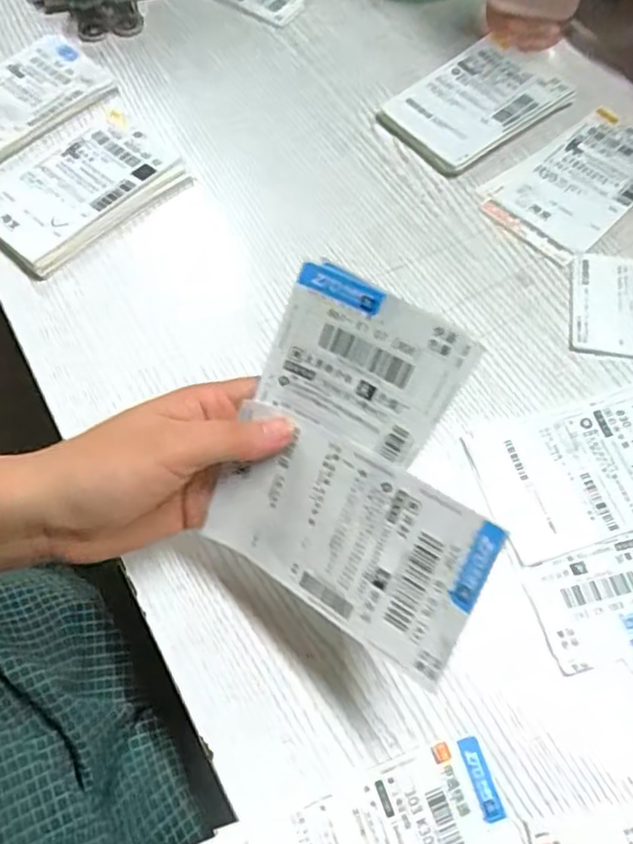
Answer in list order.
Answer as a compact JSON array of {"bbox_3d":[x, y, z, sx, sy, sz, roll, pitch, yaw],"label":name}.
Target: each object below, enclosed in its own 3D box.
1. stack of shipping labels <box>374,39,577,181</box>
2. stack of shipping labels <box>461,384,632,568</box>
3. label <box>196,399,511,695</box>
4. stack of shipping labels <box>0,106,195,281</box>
[{"bbox_3d":[0.125,-0.247,0.494,0.146,0.011,0.088,-37,69,-15],"label":"stack of shipping labels"},{"bbox_3d":[0.159,0.026,0.370,0.128,0.004,0.081,-16,65,-6],"label":"stack of shipping labels"},{"bbox_3d":[0.009,0.049,0.278,0.127,0.006,0.076,28,107,29],"label":"label"},{"bbox_3d":[-0.168,-0.162,0.457,0.135,0.017,0.084,-41,70,-17],"label":"stack of shipping labels"}]

